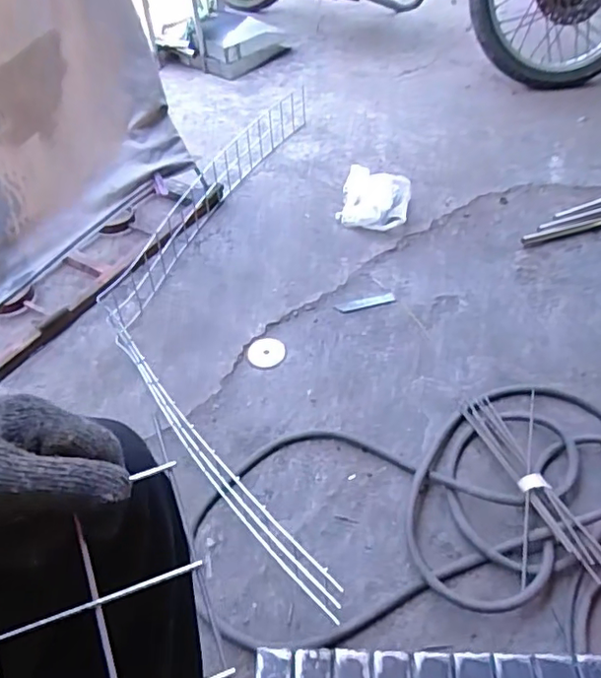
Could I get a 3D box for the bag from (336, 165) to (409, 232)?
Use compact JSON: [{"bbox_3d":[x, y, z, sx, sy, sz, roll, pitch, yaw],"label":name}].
[{"bbox_3d":[0.177,-0.337,1.364,0.163,0.051,0.206,7,48,12],"label":"bag"}]

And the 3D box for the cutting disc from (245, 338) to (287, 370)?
[{"bbox_3d":[-0.063,0.028,1.087,0.073,0.007,0.073,1,52,-1],"label":"cutting disc"}]

